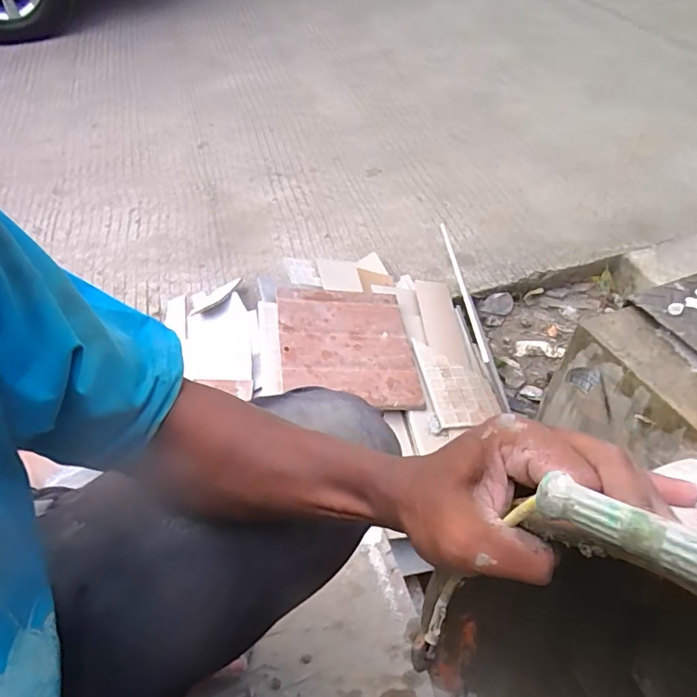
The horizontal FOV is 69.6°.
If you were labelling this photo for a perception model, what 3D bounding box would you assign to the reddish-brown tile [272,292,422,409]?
[{"bbox_3d":[-0.003,-0.005,0.924,0.243,0.017,0.269,3,49,-12],"label":"reddish-brown tile"}]

